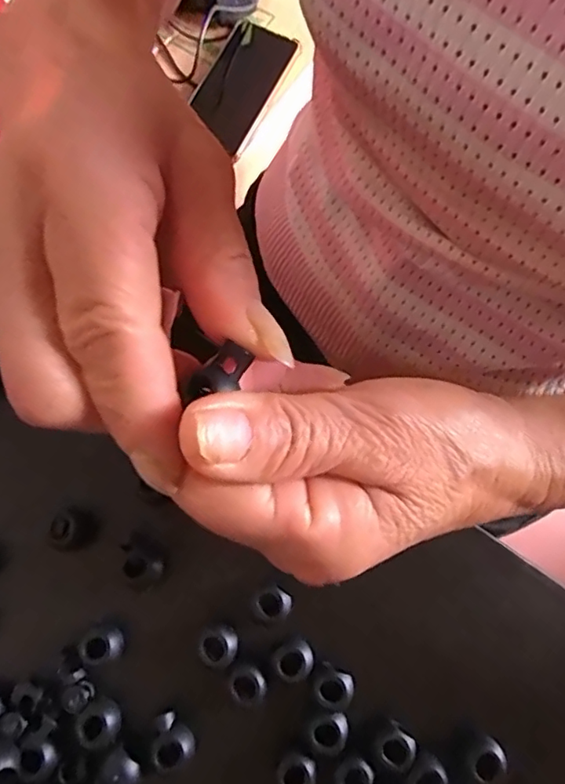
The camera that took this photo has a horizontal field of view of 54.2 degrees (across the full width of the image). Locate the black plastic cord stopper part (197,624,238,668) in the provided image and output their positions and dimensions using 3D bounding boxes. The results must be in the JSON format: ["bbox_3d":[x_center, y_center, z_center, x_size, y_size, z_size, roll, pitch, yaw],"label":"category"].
[{"bbox_3d":[-0.022,0.088,0.192,0.013,0.009,0.013,0,75,0],"label":"black plastic cord stopper part"}]

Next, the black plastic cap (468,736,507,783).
[{"bbox_3d":[0.068,0.122,0.182,0.010,0.006,0.013,44,79,11],"label":"black plastic cap"}]

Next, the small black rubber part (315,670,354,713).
[{"bbox_3d":[0.018,0.103,0.189,0.013,0.005,0.012,0,75,0],"label":"small black rubber part"}]

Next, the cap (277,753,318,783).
[{"bbox_3d":[0.005,0.127,0.183,0.013,0.006,0.011,16,76,4],"label":"cap"}]

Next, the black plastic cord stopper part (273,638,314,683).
[{"bbox_3d":[0.004,0.094,0.193,0.013,0.007,0.012,0,75,0],"label":"black plastic cord stopper part"}]

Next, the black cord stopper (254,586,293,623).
[{"bbox_3d":[-0.004,0.076,0.198,0.012,0.007,0.012,38,78,9],"label":"black cord stopper"}]

